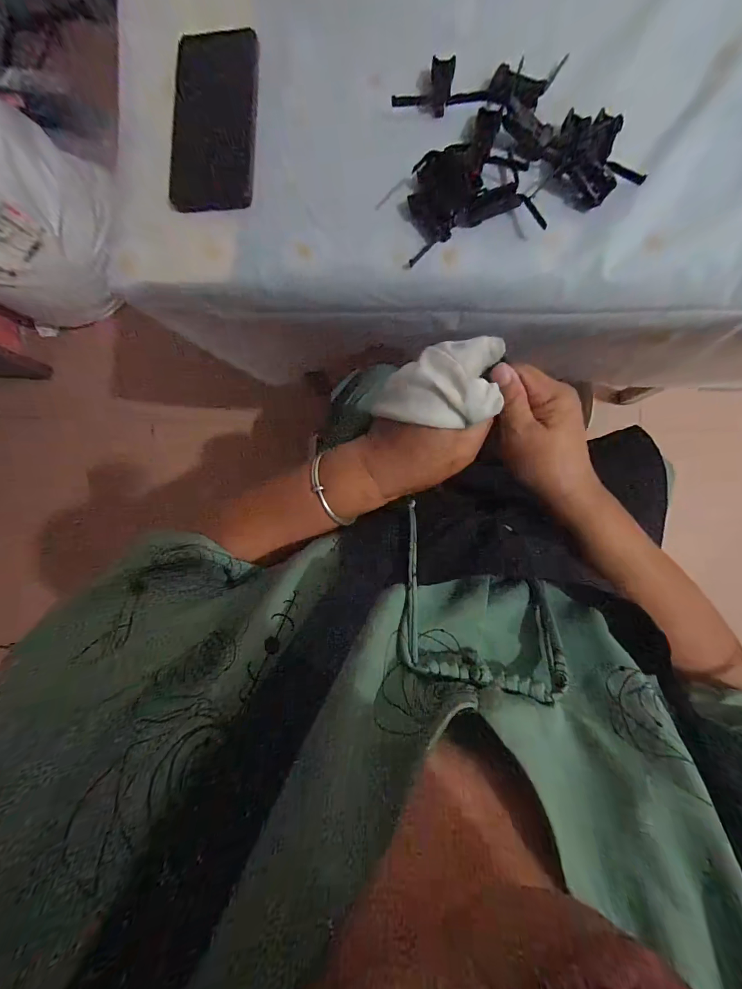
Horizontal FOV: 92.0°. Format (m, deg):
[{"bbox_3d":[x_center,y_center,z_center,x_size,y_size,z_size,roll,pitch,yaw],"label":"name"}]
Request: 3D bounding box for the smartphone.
[{"bbox_3d":[-0.146,-0.351,0.337,0.078,0.009,0.167,3,88,4],"label":"smartphone"}]

